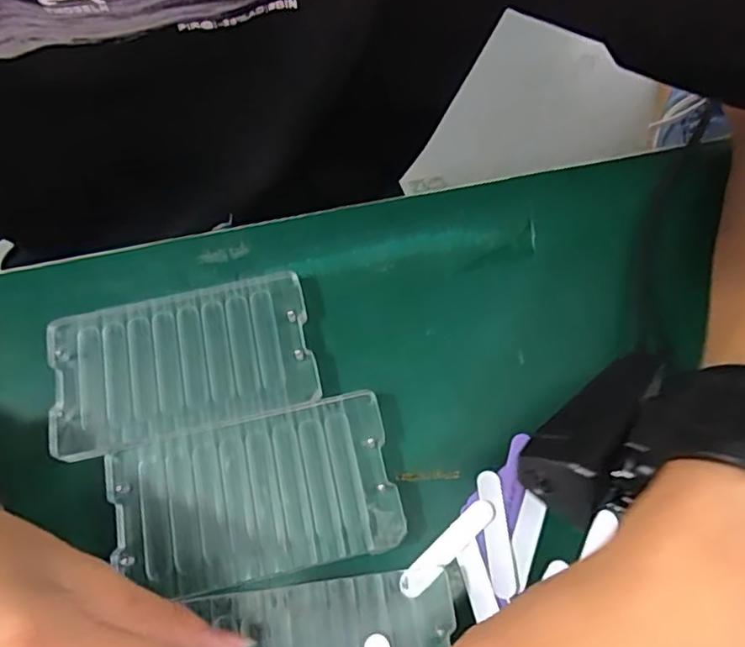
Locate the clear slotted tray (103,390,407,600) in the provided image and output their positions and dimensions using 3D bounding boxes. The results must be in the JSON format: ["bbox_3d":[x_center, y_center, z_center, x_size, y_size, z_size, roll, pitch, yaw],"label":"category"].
[{"bbox_3d":[-0.052,0.075,0.263,0.120,0.009,0.066,-13,69,-4],"label":"clear slotted tray"}]

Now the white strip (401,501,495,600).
[{"bbox_3d":[0.032,0.094,0.255,0.051,0.010,0.011,-41,73,-13],"label":"white strip"}]

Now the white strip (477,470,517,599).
[{"bbox_3d":[0.053,0.089,0.259,0.010,0.004,0.051,-5,69,-1],"label":"white strip"}]

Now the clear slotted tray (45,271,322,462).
[{"bbox_3d":[-0.091,0.019,0.289,0.122,0.012,0.070,-13,69,-4],"label":"clear slotted tray"}]

